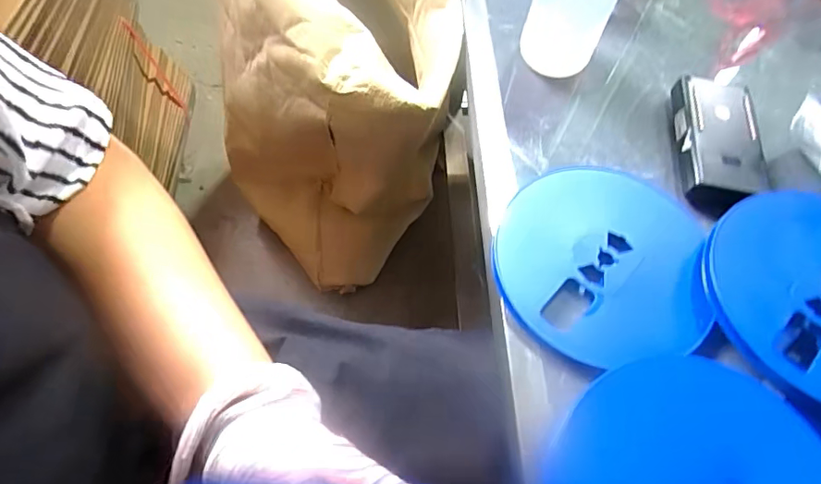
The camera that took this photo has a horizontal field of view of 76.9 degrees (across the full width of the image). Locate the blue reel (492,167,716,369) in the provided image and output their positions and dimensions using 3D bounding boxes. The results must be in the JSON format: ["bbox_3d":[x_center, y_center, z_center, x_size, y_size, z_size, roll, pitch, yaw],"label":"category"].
[{"bbox_3d":[0.151,0.013,0.411,0.159,0.016,0.172,12,62,4],"label":"blue reel"}]

